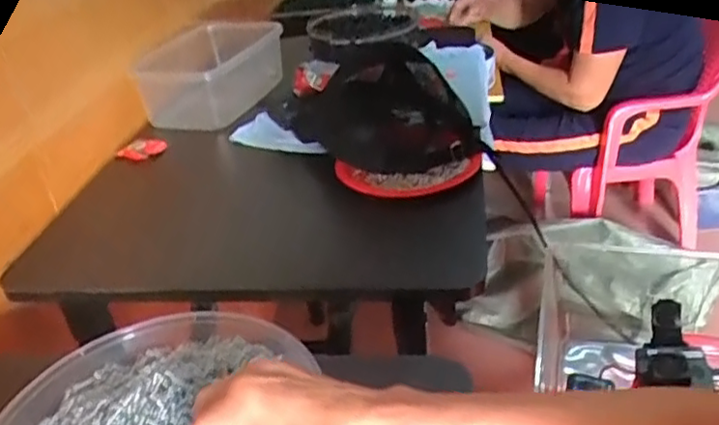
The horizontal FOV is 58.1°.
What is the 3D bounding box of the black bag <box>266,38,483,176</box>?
[{"bbox_3d":[0.017,-0.130,0.798,0.137,0.122,0.253,-30,39,-33],"label":"black bag"}]

